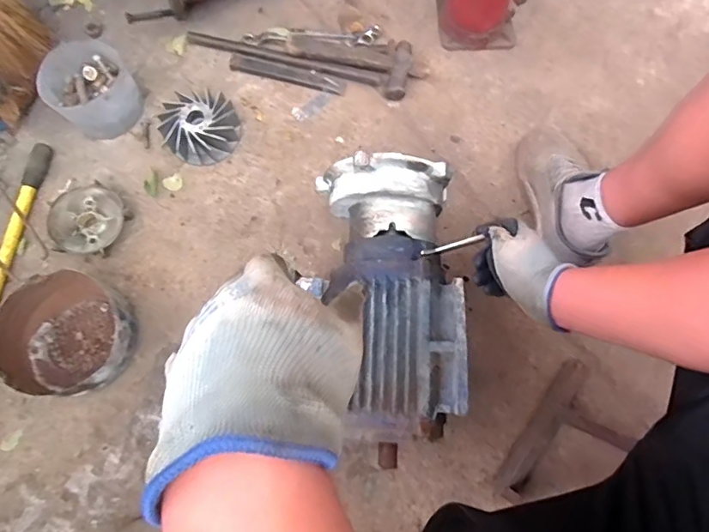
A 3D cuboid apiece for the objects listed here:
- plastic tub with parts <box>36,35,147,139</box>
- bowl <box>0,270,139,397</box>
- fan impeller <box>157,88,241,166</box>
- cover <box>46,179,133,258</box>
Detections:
[{"bbox_3d":[-0.473,-0.315,0.877,0.146,0.085,0.148,0,74,1],"label":"plastic tub with parts"},{"bbox_3d":[-0.441,0.110,0.759,0.186,0.085,0.175,0,74,1],"label":"bowl"},{"bbox_3d":[-0.281,-0.254,0.882,0.134,0.050,0.124,0,74,1],"label":"fan impeller"},{"bbox_3d":[-0.457,-0.076,0.837,0.122,0.038,0.121,0,74,1],"label":"cover"}]

